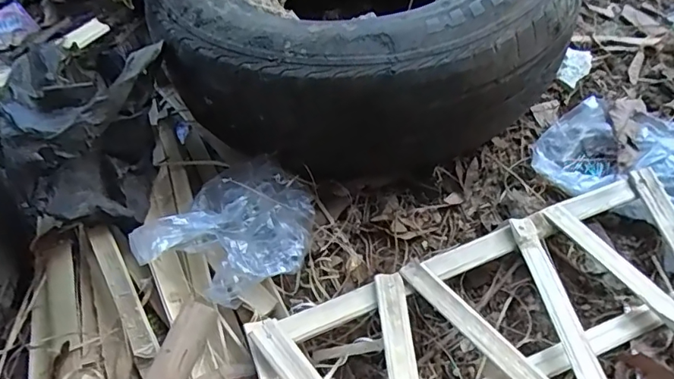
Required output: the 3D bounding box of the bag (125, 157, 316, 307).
[{"bbox_3d":[-0.111,0.038,0.559,0.145,0.079,0.176,17,56,16],"label":"bag"}]

